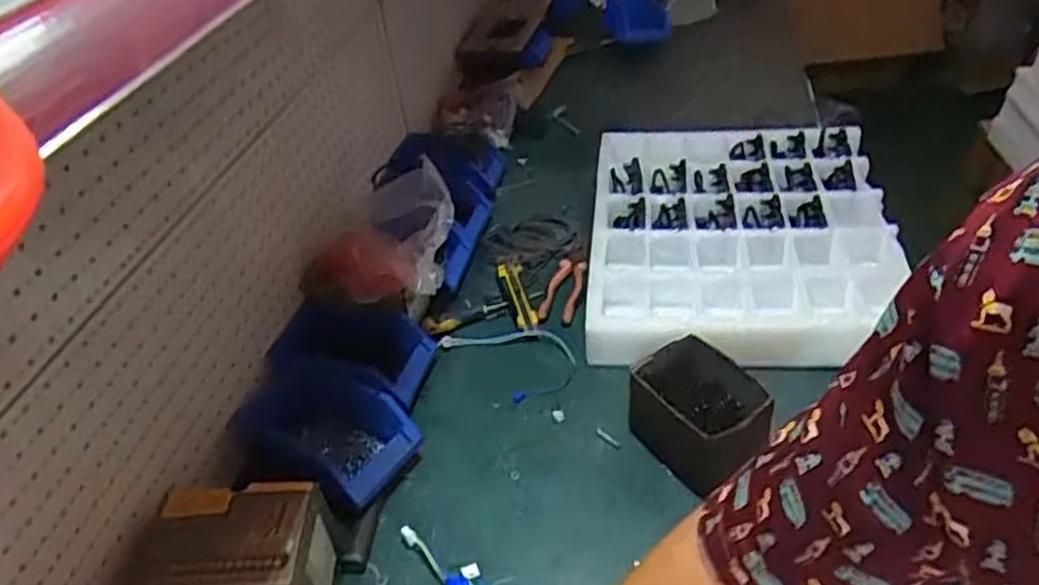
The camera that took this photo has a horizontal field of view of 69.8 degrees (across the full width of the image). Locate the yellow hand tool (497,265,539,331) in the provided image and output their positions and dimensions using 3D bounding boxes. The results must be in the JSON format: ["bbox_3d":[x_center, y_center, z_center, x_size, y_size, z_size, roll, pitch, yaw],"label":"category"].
[{"bbox_3d":[0.000,0.004,1.084,0.033,0.022,0.149,-13,39,-8],"label":"yellow hand tool"}]

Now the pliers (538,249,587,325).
[{"bbox_3d":[0.071,-0.017,1.120,0.052,0.019,0.200,4,40,13],"label":"pliers"}]

